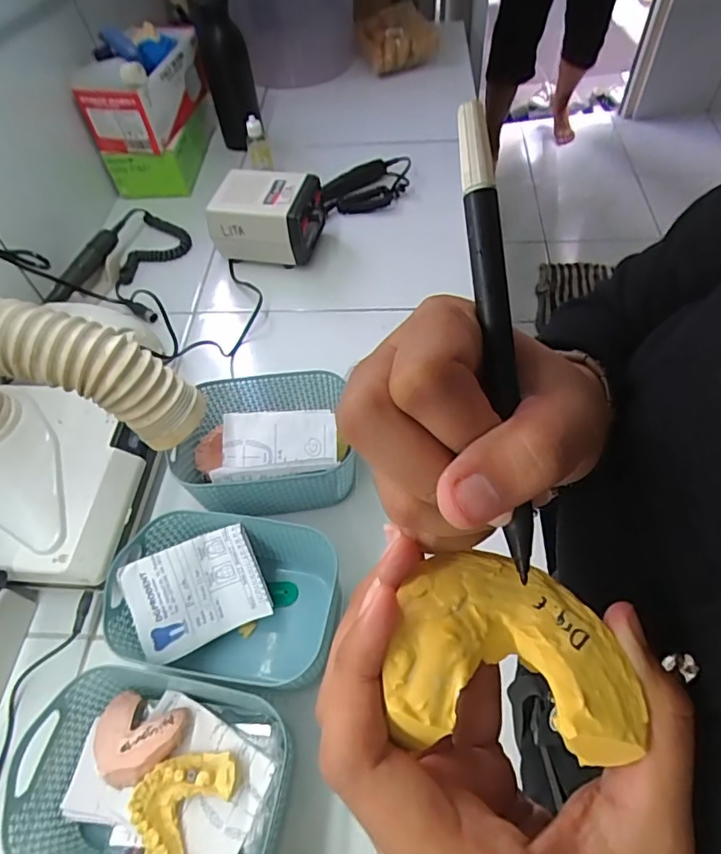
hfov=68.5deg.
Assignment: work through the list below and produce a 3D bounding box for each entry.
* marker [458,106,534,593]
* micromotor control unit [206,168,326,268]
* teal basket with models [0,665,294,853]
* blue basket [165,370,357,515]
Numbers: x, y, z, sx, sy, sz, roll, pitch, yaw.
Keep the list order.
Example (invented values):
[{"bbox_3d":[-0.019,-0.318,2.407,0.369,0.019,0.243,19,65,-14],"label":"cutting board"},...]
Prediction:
[{"bbox_3d":[0.038,-0.023,0.147,0.009,0.005,0.128,-8,94,-3],"label":"marker"},{"bbox_3d":[-0.119,-0.274,0.703,0.136,0.087,0.093,8,57,10],"label":"micromotor control unit"},{"bbox_3d":[-0.134,0.241,0.363,0.167,0.071,0.124,7,56,10],"label":"teal basket with models"},{"bbox_3d":[-0.089,0.018,0.499,0.158,0.093,0.122,-7,55,0],"label":"blue basket"}]

